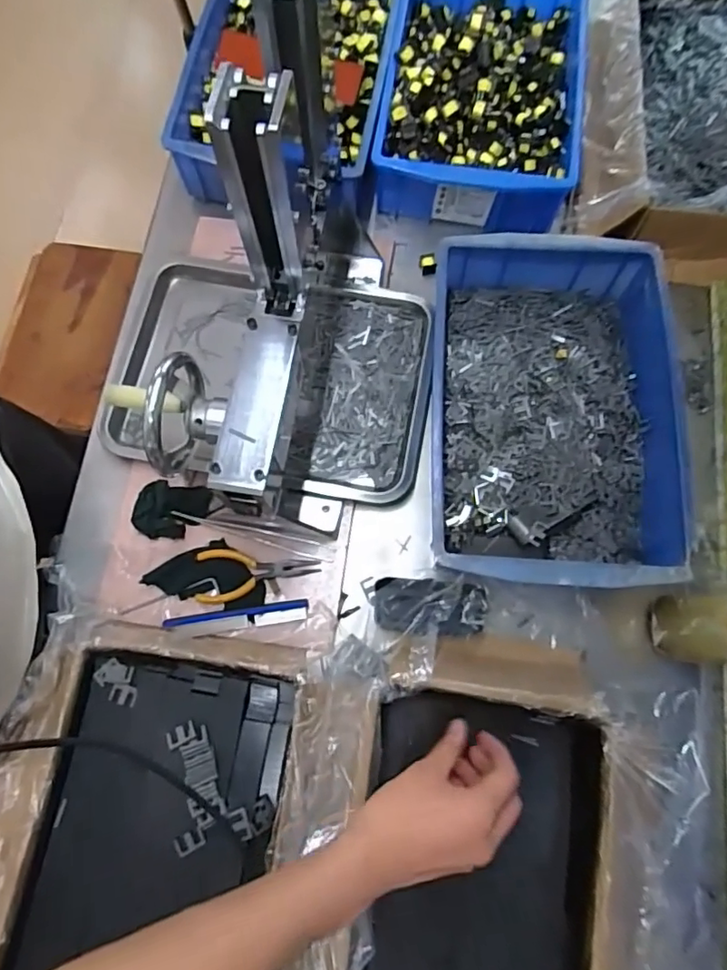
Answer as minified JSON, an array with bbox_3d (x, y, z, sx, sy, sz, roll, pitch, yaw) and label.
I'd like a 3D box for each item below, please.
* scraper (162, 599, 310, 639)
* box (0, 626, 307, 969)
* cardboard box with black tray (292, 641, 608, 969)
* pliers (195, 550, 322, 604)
[{"bbox_3d":[-0.127,0.135,0.560,0.139,0.012,0.021,-8,73,-1],"label":"scraper"},{"bbox_3d":[-0.210,0.340,0.481,0.278,0.062,0.404,6,74,3],"label":"box"},{"bbox_3d":[0.074,0.352,0.486,0.264,0.095,0.417,5,74,3],"label":"cardboard box with black tray"},{"bbox_3d":[-0.109,0.094,0.571,0.124,0.013,0.053,0,74,1],"label":"pliers"}]

